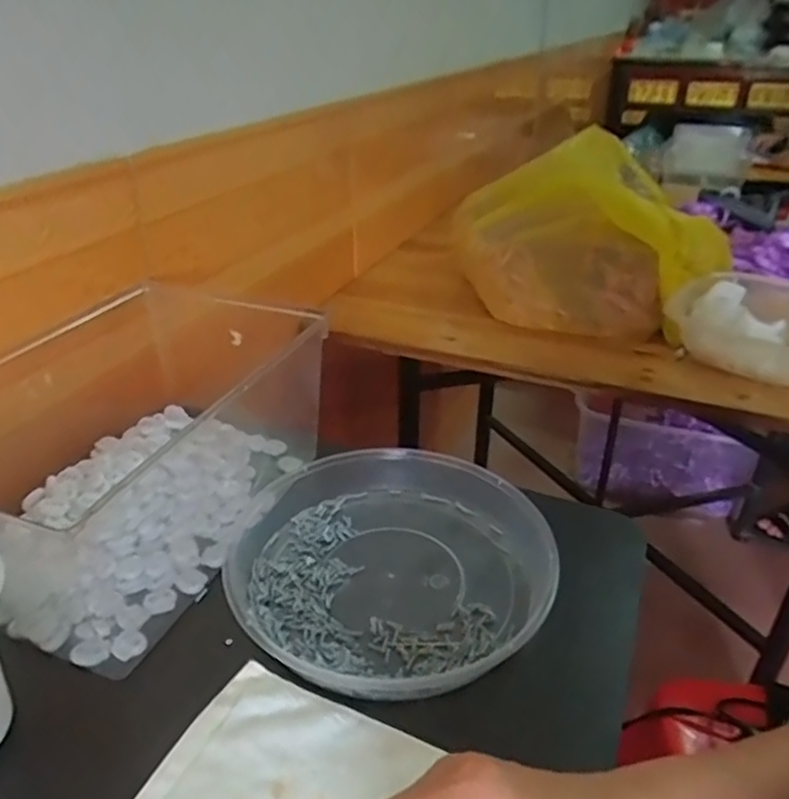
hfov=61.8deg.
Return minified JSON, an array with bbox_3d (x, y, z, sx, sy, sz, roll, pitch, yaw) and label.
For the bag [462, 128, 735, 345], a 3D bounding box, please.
[{"bbox_3d":[0.249,-0.202,0.908,0.377,0.201,0.182,13,34,19],"label":"bag"}]

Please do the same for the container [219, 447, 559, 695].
[{"bbox_3d":[-0.004,0.116,0.496,0.230,0.040,0.217,0,32,0],"label":"container"}]

